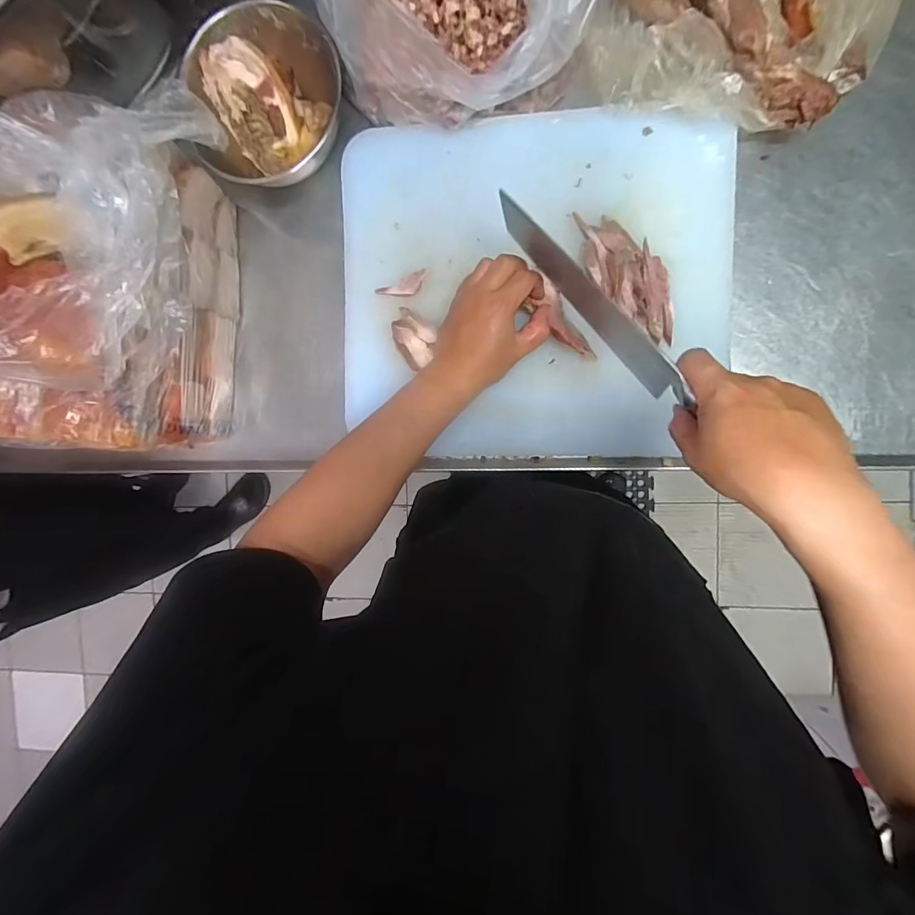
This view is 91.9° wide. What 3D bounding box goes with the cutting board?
[{"bbox_3d":[0.076,-0.170,0.464,0.393,0.039,0.341,0,94,8],"label":"cutting board"}]

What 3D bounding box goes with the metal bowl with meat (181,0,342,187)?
[{"bbox_3d":[-0.191,-0.371,0.454,0.148,0.089,0.155,1,94,8],"label":"metal bowl with meat"}]

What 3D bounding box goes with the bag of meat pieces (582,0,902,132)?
[{"bbox_3d":[0.268,-0.439,0.412,0.266,0.070,0.248,12,95,7],"label":"bag of meat pieces"}]

